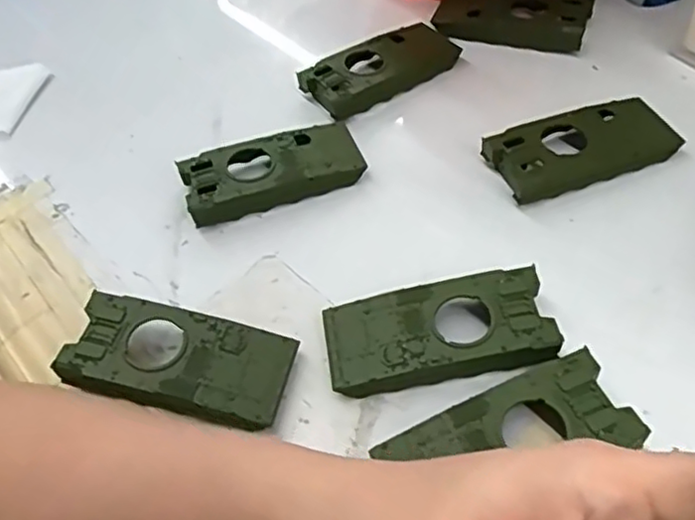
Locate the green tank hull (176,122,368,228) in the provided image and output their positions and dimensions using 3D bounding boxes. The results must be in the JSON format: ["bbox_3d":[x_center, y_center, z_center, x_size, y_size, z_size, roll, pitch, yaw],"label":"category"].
[{"bbox_3d":[-0.044,-0.052,0.400,0.103,0.023,0.048,-17,52,-7],"label":"green tank hull"}]

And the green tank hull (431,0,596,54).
[{"bbox_3d":[0.115,-0.171,0.469,0.102,0.021,0.048,11,54,15],"label":"green tank hull"}]

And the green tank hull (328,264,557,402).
[{"bbox_3d":[0.043,0.036,0.316,0.102,0.021,0.053,-9,51,-1],"label":"green tank hull"}]

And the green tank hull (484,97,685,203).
[{"bbox_3d":[0.136,-0.067,0.385,0.106,0.015,0.046,-18,52,-8],"label":"green tank hull"}]

